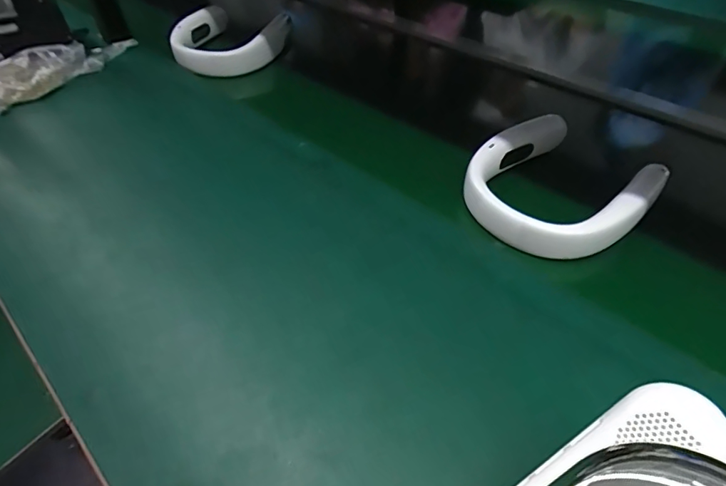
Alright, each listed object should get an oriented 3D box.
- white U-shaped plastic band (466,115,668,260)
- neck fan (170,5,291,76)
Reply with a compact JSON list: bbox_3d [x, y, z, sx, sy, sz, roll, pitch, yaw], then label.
[{"bbox_3d":[0.218,-0.067,0.499,0.200,0.042,0.182,-29,54,-22],"label":"white U-shaped plastic band"},{"bbox_3d":[-0.241,-0.380,0.797,0.215,0.058,0.177,-7,48,-5],"label":"neck fan"}]

